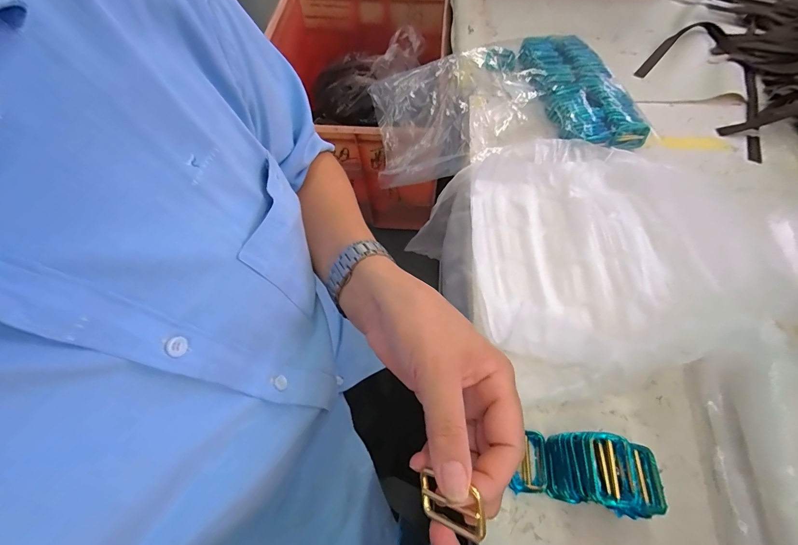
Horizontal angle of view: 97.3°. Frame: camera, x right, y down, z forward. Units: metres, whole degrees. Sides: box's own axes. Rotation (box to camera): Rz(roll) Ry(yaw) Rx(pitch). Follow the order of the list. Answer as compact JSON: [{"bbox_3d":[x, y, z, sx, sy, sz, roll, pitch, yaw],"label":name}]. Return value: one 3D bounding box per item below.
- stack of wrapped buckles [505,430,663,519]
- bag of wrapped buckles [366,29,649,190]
[{"bbox_3d":[0.144,0.149,0.264,0.094,0.053,0.050,10,61,6],"label":"stack of wrapped buckles"},{"bbox_3d":[0.138,-0.242,0.514,0.349,0.064,0.225,-9,67,9],"label":"bag of wrapped buckles"}]

